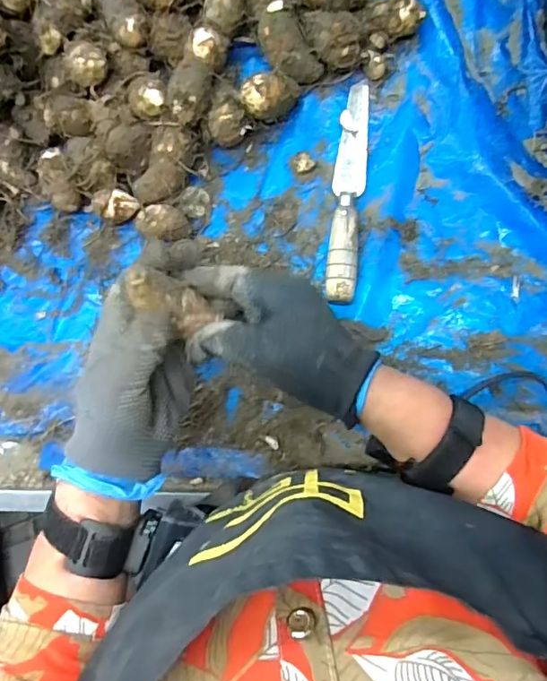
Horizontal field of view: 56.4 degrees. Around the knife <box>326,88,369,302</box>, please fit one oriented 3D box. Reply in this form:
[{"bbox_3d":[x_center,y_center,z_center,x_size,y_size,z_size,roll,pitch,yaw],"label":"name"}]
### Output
[{"bbox_3d":[0.067,-0.134,0.454,0.028,0.024,0.203,5,88,4],"label":"knife"}]

